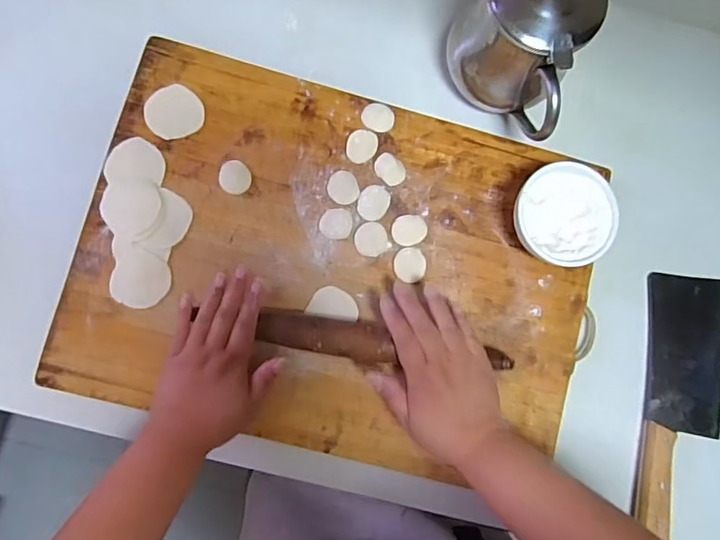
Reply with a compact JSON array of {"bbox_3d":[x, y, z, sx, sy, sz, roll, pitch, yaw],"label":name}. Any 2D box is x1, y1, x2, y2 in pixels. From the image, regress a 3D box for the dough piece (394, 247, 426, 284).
[{"bbox_3d":[0.050,-0.005,0.529,0.031,0.008,0.034,1,84,-4],"label":"dough piece"}]

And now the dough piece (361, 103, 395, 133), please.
[{"bbox_3d":[0.018,-0.155,0.537,0.033,0.004,0.028,10,83,-3],"label":"dough piece"}]

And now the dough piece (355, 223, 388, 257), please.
[{"bbox_3d":[0.011,-0.030,0.526,0.031,0.008,0.033,0,84,-5],"label":"dough piece"}]

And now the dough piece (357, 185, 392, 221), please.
[{"bbox_3d":[0.014,-0.067,0.526,0.029,0.006,0.036,32,83,-1],"label":"dough piece"}]

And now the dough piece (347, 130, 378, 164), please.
[{"bbox_3d":[0.002,-0.125,0.534,0.029,0.004,0.035,20,83,-2],"label":"dough piece"}]

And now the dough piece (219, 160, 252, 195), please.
[{"bbox_3d":[-0.122,-0.091,0.520,0.030,0.007,0.032,0,84,-4],"label":"dough piece"}]

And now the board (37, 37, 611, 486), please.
[{"bbox_3d":[-0.017,-0.002,0.539,0.488,0.046,0.350,16,86,-3],"label":"board"}]

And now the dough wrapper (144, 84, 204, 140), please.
[{"bbox_3d":[-0.183,-0.156,0.522,0.053,0.004,0.051,0,84,-4],"label":"dough wrapper"}]

